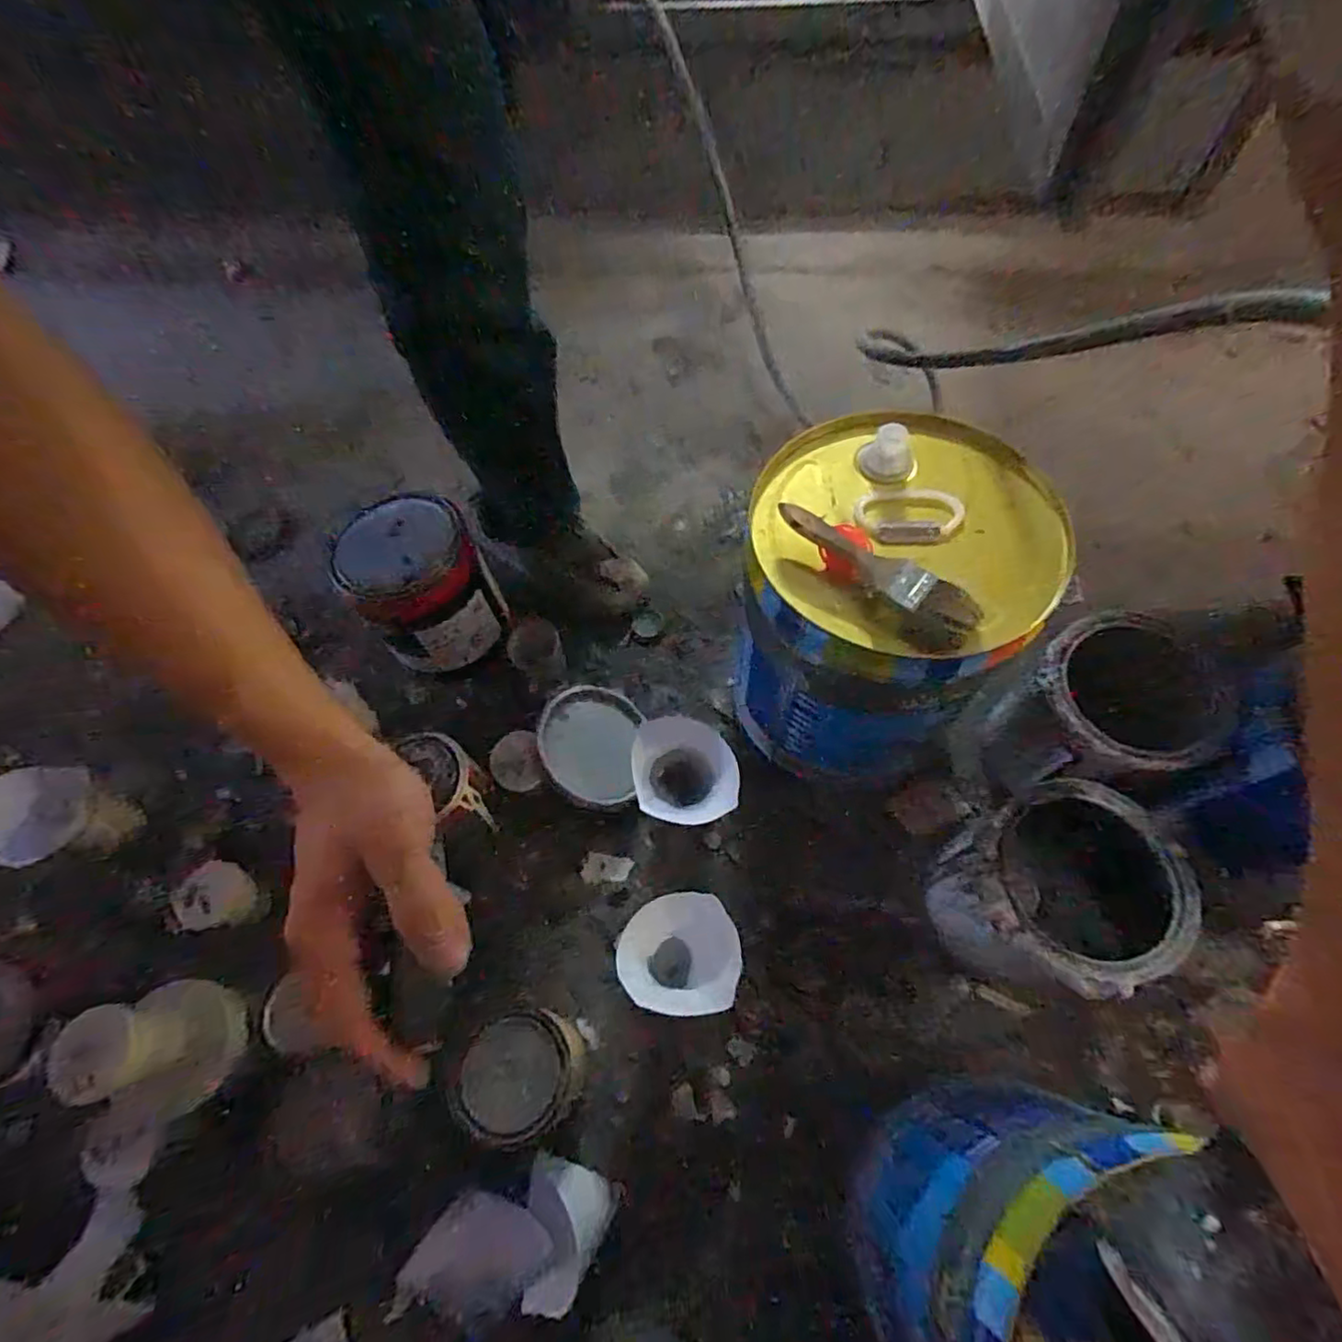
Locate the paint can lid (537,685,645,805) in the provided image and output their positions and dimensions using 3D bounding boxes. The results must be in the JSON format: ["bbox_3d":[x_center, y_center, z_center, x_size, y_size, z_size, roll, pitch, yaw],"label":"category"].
[{"bbox_3d":[-0.095,0.081,0.749,0.119,0.013,0.135,17,64,-25],"label":"paint can lid"}]

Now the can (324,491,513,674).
[{"bbox_3d":[-0.299,-0.097,0.782,0.148,0.159,0.144,-2,64,4],"label":"can"}]

